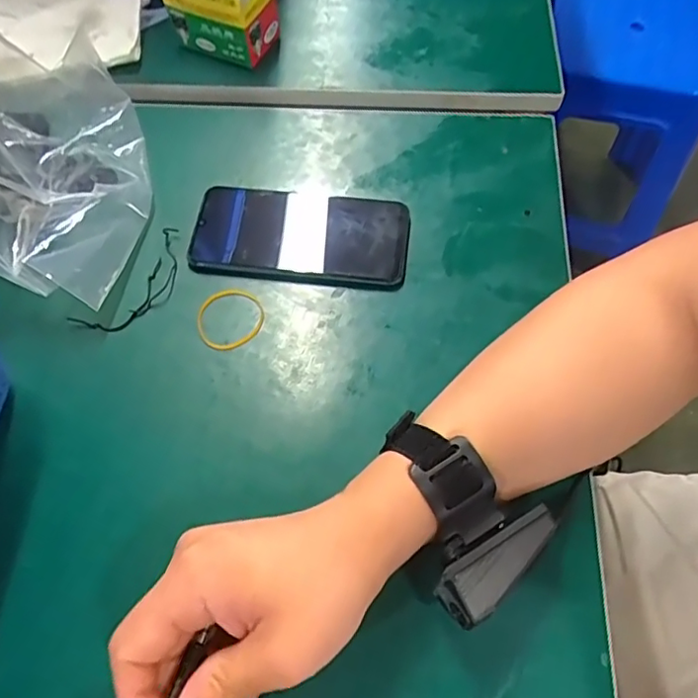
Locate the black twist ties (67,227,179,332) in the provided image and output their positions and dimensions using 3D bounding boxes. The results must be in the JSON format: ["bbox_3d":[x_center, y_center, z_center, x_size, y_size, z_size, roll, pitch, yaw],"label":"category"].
[{"bbox_3d":[-0.147,-0.045,0.408,0.041,0.006,0.096,32,68,16],"label":"black twist ties"}]

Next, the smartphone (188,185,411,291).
[{"bbox_3d":[-0.035,-0.087,0.419,0.155,0.014,0.080,6,64,4],"label":"smartphone"}]

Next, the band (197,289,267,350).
[{"bbox_3d":[-0.082,-0.021,0.399,0.047,0.005,0.042,-35,68,-15],"label":"band"}]

